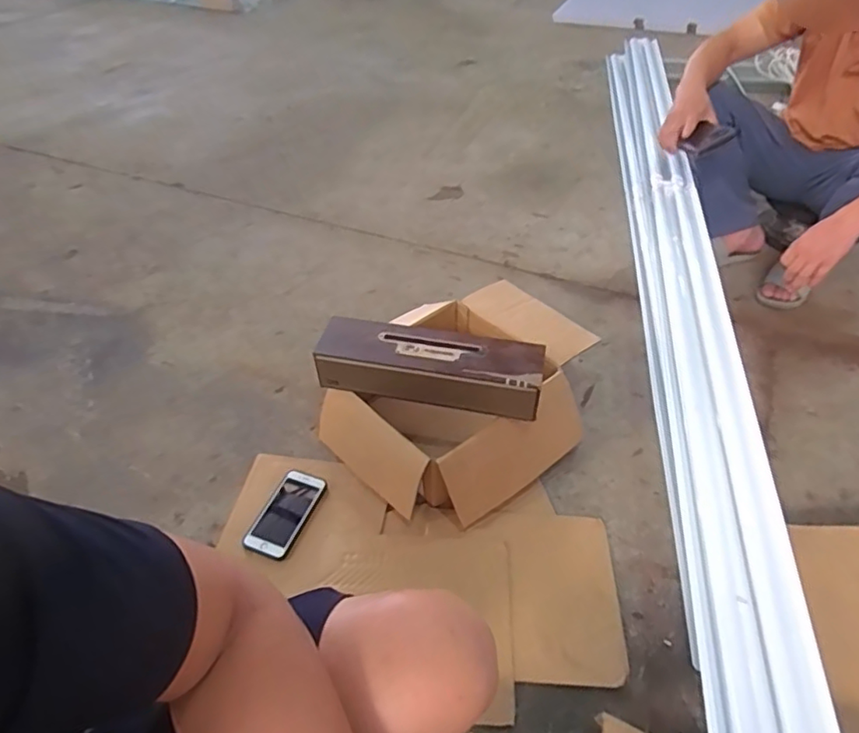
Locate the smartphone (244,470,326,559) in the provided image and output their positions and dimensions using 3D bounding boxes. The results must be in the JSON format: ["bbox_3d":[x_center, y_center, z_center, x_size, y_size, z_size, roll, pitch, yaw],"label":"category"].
[{"bbox_3d":[-0.245,0.251,0.957,0.085,0.011,0.154,12,47,17],"label":"smartphone"}]

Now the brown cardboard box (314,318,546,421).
[{"bbox_3d":[0.001,-0.001,0.944,0.375,0.083,0.112,9,45,11],"label":"brown cardboard box"}]

